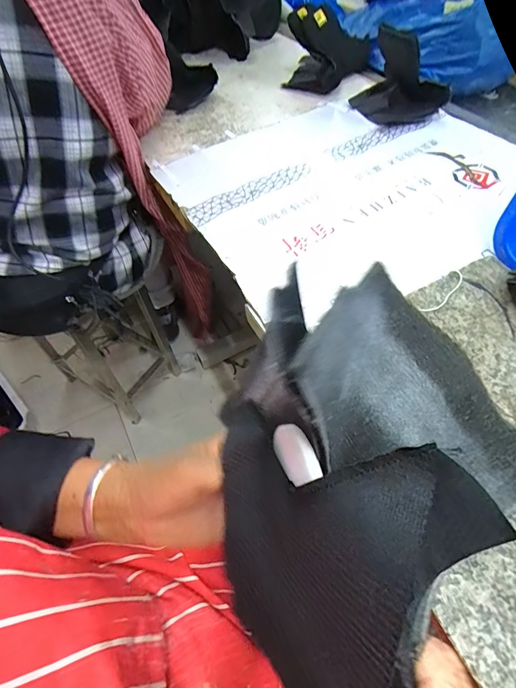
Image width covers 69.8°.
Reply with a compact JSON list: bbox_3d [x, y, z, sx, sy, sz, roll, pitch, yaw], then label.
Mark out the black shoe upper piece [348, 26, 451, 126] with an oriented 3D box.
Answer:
[{"bbox_3d":[0.243,-0.469,0.654,0.096,0.116,0.166,-26,58,-15],"label":"black shoe upper piece"}]

